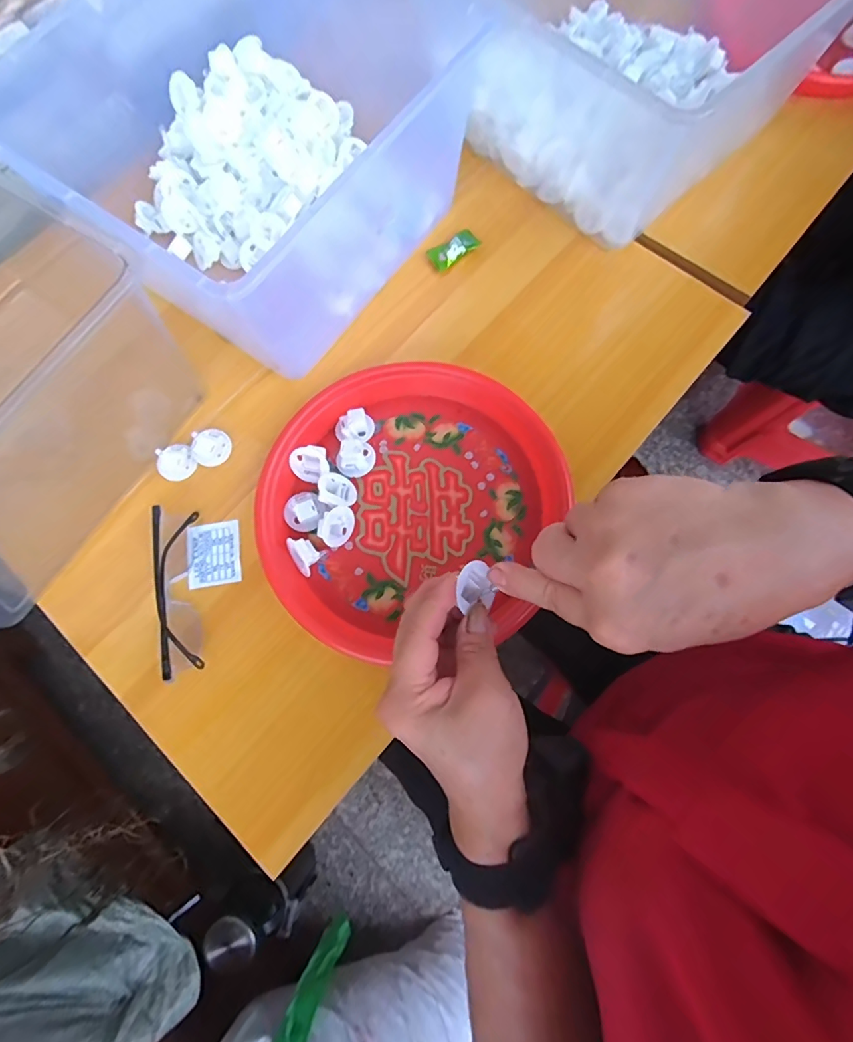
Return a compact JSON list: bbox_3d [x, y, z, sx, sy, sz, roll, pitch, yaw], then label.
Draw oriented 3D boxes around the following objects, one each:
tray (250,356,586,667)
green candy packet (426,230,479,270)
[{"bbox_3d":[-0.013,-0.017,0.386,0.231,0.035,0.219,-1,73,2],"label":"tray"},{"bbox_3d":[0.026,-0.256,0.458,0.047,0.011,0.024,-28,74,-6],"label":"green candy packet"}]

